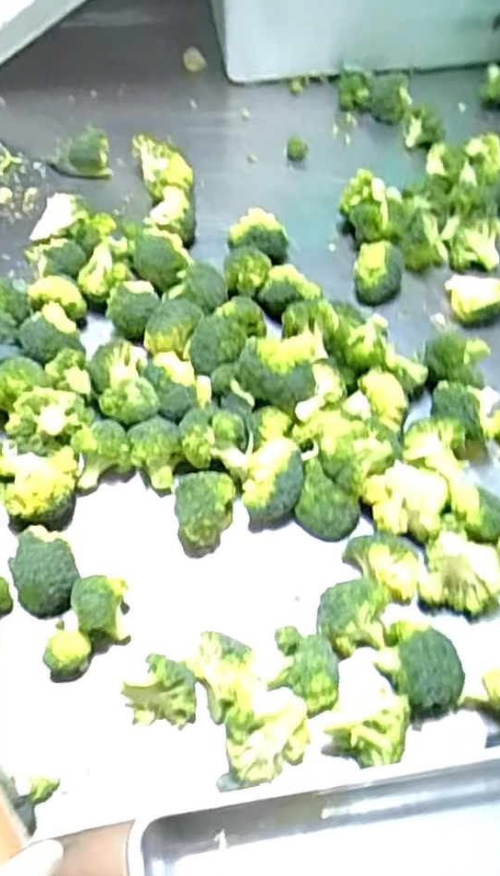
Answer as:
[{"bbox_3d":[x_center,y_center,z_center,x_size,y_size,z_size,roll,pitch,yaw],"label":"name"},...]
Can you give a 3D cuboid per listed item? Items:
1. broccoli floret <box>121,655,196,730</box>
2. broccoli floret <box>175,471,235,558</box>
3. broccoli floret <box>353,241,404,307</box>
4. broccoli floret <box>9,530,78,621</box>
[{"bbox_3d":[-0.061,0.173,0.466,0.048,0.043,0.034,4,55,3],"label":"broccoli floret"},{"bbox_3d":[-0.038,0.058,0.545,0.045,0.049,0.062,11,55,7],"label":"broccoli floret"},{"bbox_3d":[0.131,-0.169,0.699,0.052,0.047,0.050,11,55,7],"label":"broccoli floret"},{"bbox_3d":[-0.152,0.099,0.508,0.046,0.048,0.054,-19,57,-14],"label":"broccoli floret"}]

